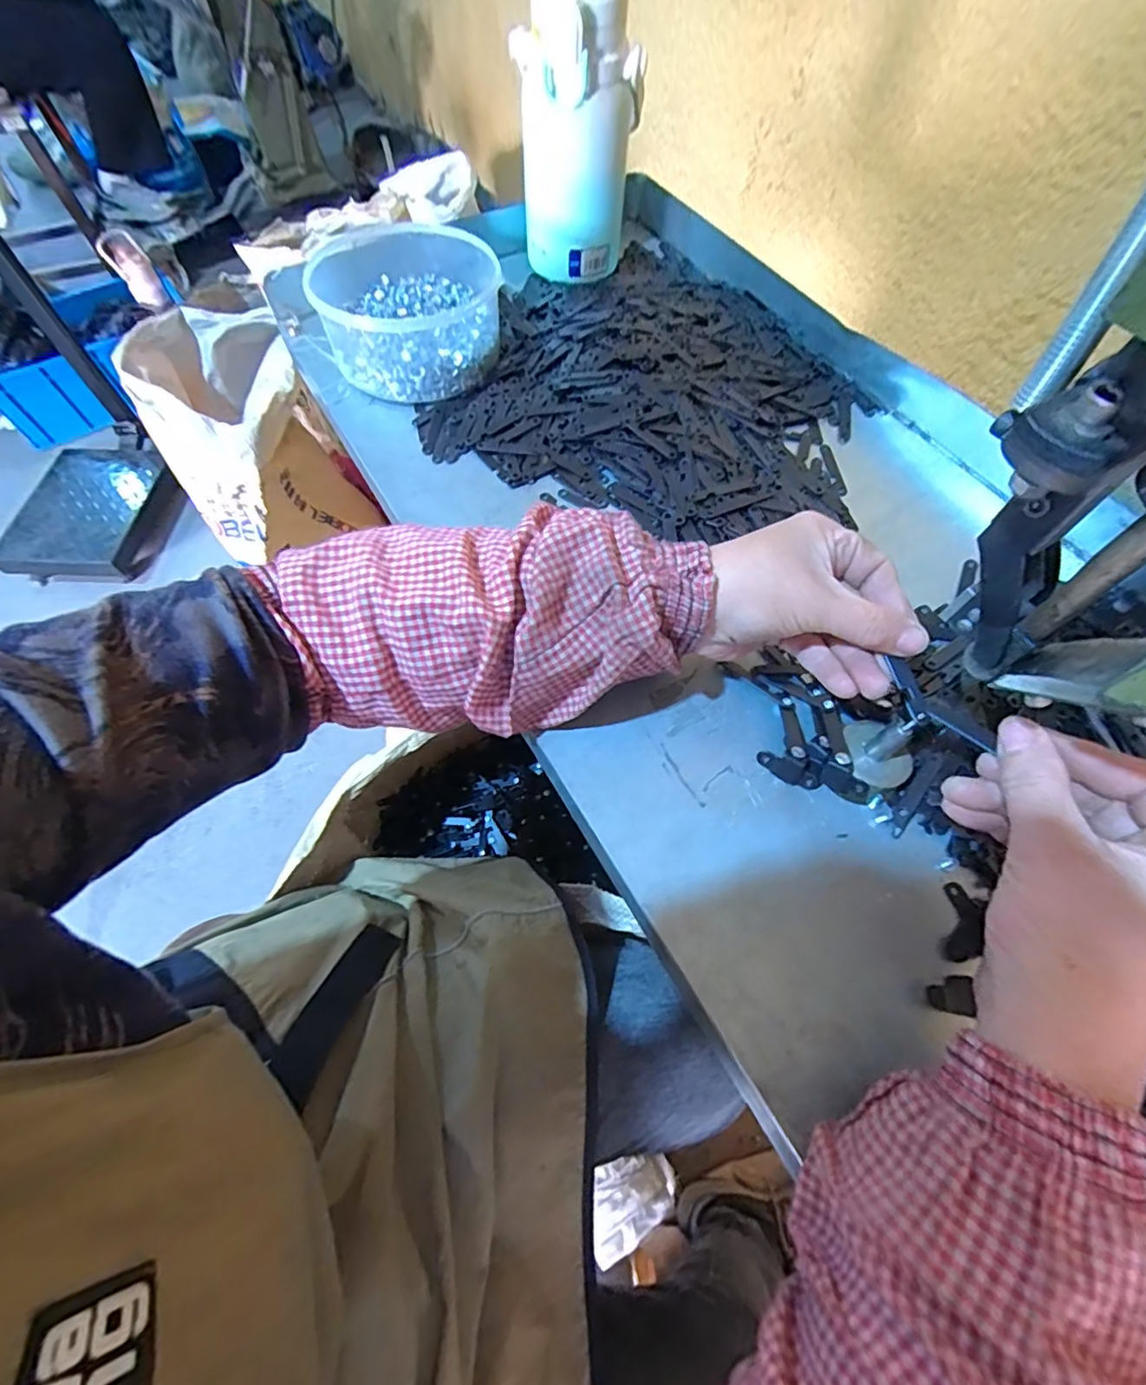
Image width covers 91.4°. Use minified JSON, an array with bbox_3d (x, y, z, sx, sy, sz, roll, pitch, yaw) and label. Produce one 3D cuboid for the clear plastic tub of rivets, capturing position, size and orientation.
[{"bbox_3d":[-0.135,-0.332,0.476,0.147,0.064,0.170,-7,63,-4],"label":"clear plastic tub of rivets"}]

